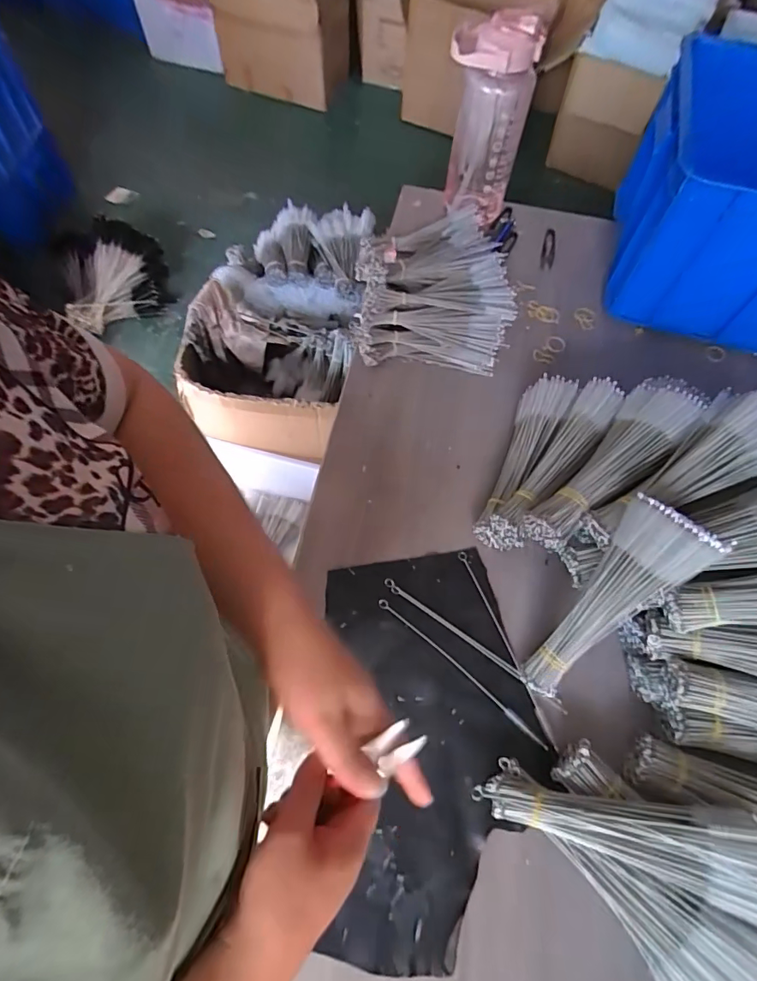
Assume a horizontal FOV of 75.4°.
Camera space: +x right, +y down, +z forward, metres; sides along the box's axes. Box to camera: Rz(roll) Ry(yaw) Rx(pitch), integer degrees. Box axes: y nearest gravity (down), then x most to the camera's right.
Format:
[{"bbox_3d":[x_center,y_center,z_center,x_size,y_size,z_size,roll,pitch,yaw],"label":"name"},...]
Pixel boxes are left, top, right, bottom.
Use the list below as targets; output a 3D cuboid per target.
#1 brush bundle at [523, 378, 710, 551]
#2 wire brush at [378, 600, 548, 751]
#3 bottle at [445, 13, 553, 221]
[{"bbox_3d":[0.268,-0.033,0.567,0.252,0.051,0.079,-43,71,-8],"label":"brush bundle"},{"bbox_3d":[0.092,0.205,0.561,0.235,0.008,0.012,38,67,16],"label":"wire brush"},{"bbox_3d":[0.171,-0.603,0.815,0.131,0.273,0.119,17,63,6],"label":"bottle"}]

